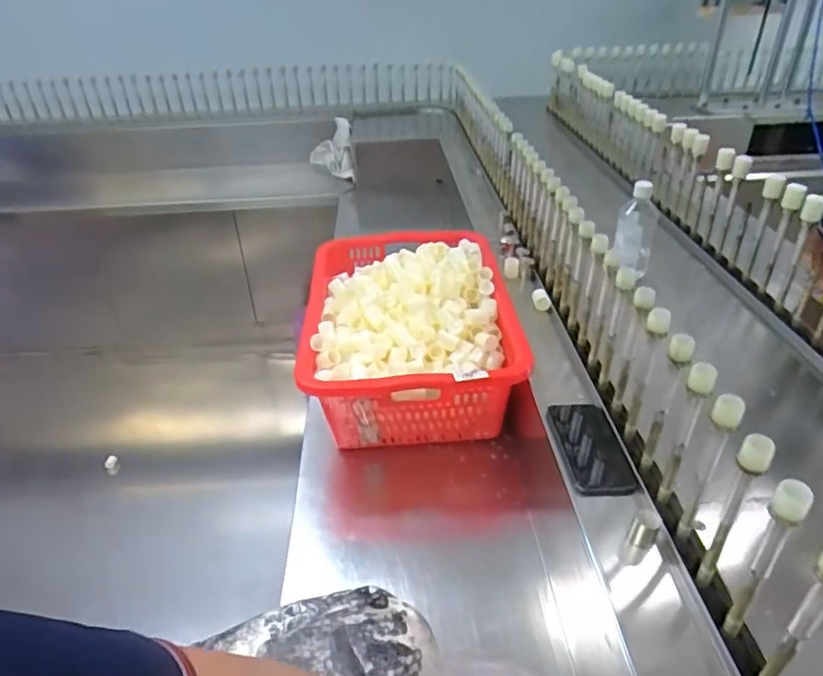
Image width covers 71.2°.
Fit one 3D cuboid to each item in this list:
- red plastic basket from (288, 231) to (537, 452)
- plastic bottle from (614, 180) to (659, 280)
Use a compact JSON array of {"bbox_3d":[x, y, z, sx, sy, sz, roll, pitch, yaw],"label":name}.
[{"bbox_3d":[-0.002,-0.021,1.075,0.346,0.191,0.491,-2,35,-2],"label":"red plastic basket"},{"bbox_3d":[0.415,-0.199,1.059,0.067,0.164,0.059,14,38,19],"label":"plastic bottle"}]

